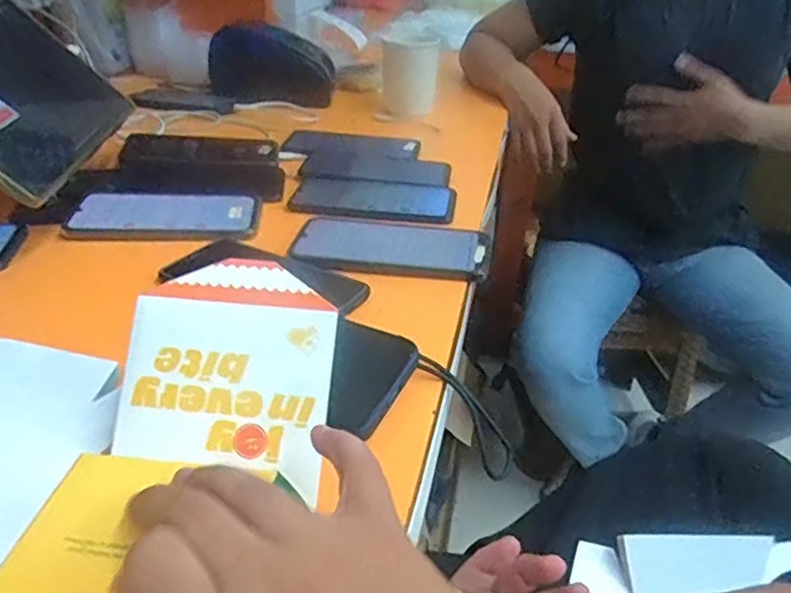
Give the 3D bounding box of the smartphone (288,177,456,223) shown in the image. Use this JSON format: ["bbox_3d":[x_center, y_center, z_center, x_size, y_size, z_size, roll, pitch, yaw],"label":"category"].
[{"bbox_3d":[-0.022,-0.105,0.650,0.164,0.006,0.078,8,33,8],"label":"smartphone"}]

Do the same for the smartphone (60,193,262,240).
[{"bbox_3d":[-0.215,-0.076,0.594,0.165,0.015,0.068,1,32,-3],"label":"smartphone"}]

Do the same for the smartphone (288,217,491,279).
[{"bbox_3d":[-0.003,-0.047,0.559,0.167,0.008,0.091,5,32,4],"label":"smartphone"}]

